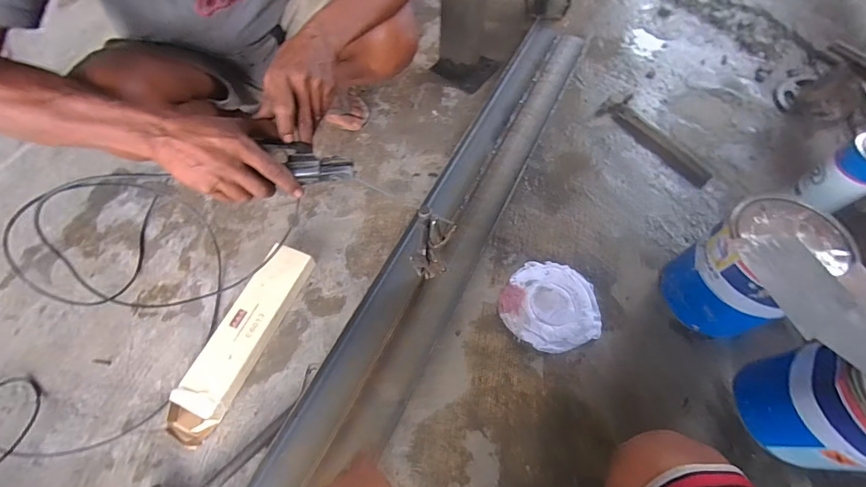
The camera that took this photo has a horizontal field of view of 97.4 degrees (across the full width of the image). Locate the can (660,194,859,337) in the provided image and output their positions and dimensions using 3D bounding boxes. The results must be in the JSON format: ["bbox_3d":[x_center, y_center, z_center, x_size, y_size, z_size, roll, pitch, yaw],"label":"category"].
[{"bbox_3d":[0.492,0.042,0.613,0.162,0.197,0.147,-34,67,-15],"label":"can"}]

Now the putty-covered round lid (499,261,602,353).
[{"bbox_3d":[0.223,0.115,0.710,0.175,0.016,0.167,0,63,1],"label":"putty-covered round lid"}]

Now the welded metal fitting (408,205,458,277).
[{"bbox_3d":[-0.004,0.008,0.605,0.074,0.216,0.026,7,63,5],"label":"welded metal fitting"}]

